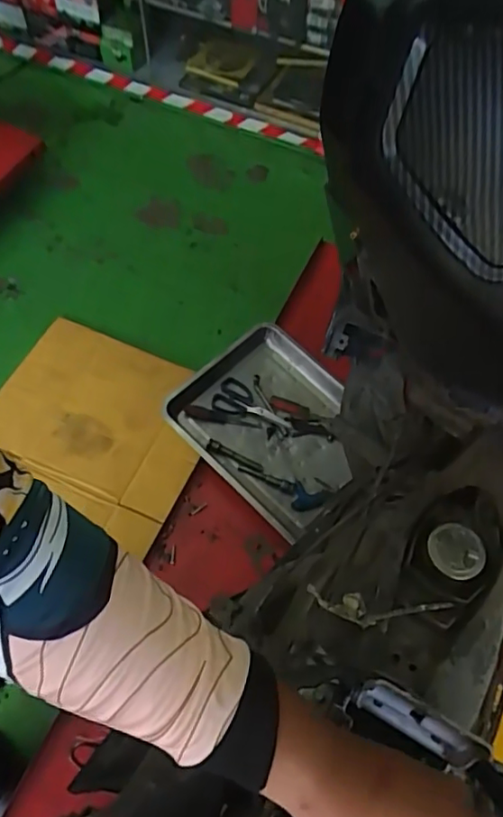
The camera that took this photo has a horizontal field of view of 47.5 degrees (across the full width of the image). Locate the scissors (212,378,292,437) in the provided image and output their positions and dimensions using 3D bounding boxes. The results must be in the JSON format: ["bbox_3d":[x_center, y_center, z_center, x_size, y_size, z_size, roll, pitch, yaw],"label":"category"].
[{"bbox_3d":[0.008,-0.008,1.243,0.175,0.021,0.091,18,61,11],"label":"scissors"}]

